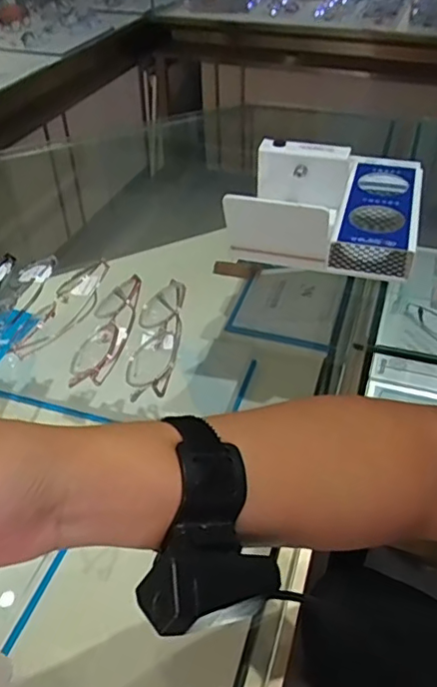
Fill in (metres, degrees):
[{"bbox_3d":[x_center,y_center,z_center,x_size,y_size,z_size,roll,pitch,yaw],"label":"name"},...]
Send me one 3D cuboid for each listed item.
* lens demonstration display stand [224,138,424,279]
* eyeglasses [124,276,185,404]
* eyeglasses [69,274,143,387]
[{"bbox_3d":[0.126,-0.160,0.627,0.178,0.066,0.191,14,44,12],"label":"lens demonstration display stand"},{"bbox_3d":[-0.054,-0.008,0.511,0.040,0.027,0.121,4,43,2],"label":"eyeglasses"},{"bbox_3d":[-0.101,-0.011,0.516,0.036,0.029,0.133,6,43,5],"label":"eyeglasses"}]

